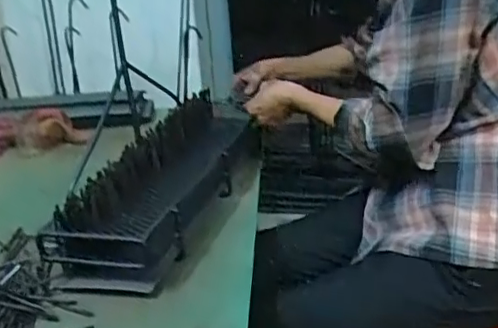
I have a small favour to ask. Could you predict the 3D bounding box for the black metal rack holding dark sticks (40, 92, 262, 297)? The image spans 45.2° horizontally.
[{"bbox_3d":[-0.119,0.016,0.934,0.152,0.108,0.517,2,21,15],"label":"black metal rack holding dark sticks"}]

